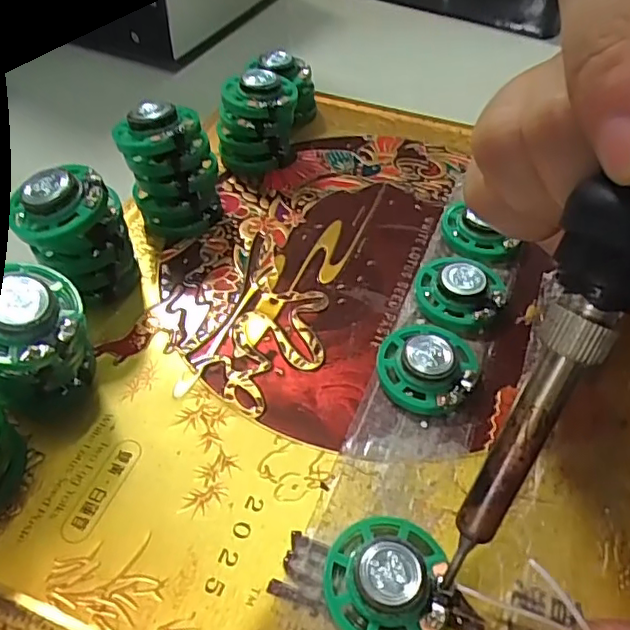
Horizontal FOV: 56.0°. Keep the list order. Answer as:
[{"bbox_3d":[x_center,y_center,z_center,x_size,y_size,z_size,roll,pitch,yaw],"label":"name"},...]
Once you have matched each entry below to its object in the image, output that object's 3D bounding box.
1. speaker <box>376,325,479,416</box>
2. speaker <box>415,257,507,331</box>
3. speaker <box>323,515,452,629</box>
[{"bbox_3d":[0.031,0.013,0.167,0.027,0.009,0.030,17,51,13],"label":"speaker"},{"bbox_3d":[0.045,-0.007,0.183,0.026,0.010,0.025,0,49,0],"label":"speaker"},{"bbox_3d":[0.015,0.058,0.129,0.026,0.007,0.026,0,49,0],"label":"speaker"}]

